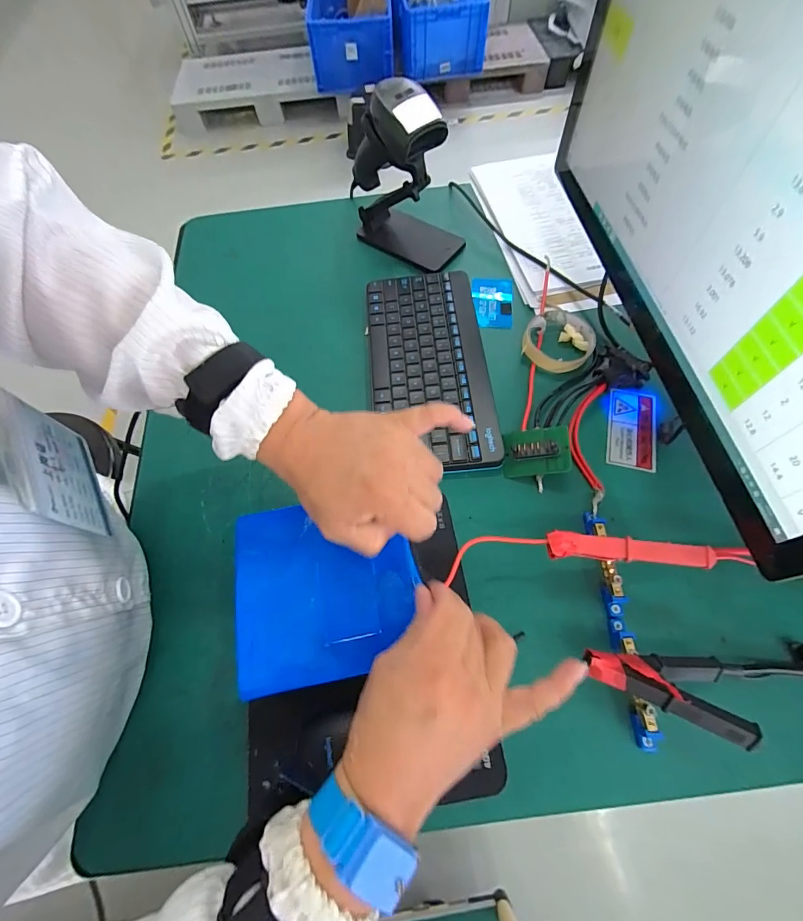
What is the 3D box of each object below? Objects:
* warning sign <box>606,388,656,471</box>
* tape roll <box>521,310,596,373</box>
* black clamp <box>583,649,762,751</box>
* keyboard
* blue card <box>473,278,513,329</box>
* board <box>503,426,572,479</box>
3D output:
[{"bbox_3d":[0.259,-0.035,0.452,0.051,0.008,0.096,11,66,8],"label":"warning sign"},{"bbox_3d":[0.194,-0.150,0.499,0.082,0.020,0.090,-1,65,3],"label":"tape roll"},{"bbox_3d":[0.201,0.182,0.320,0.111,0.055,0.053,5,66,6],"label":"black clamp"},{"bbox_3d":[0.032,-0.118,0.490,0.140,0.022,0.286,-5,65,1],"label":"keyboard"},{"bbox_3d":[0.125,-0.214,0.548,0.055,0.008,0.088,0,65,3],"label":"blue card"},{"bbox_3d":[0.140,-0.010,0.423,0.067,0.019,0.051,-6,74,24],"label":"board"}]

